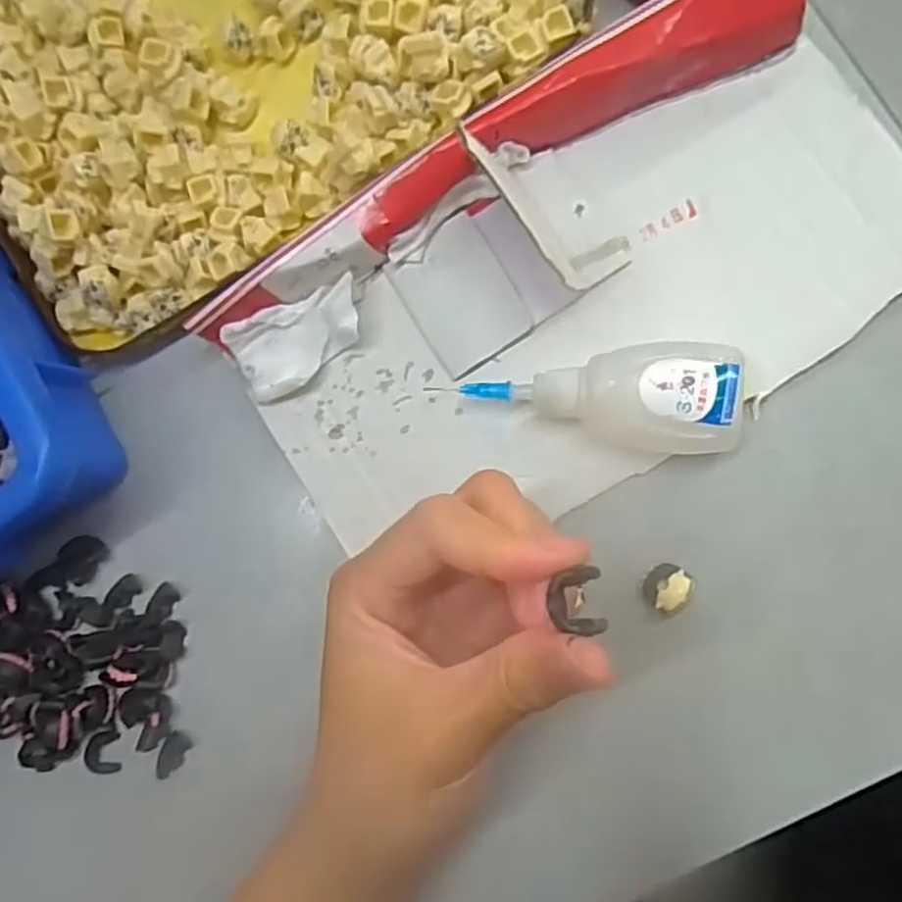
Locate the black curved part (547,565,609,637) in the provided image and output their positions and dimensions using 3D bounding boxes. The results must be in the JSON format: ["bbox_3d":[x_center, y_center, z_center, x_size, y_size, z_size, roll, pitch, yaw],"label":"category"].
[{"bbox_3d":[0.028,0.033,0.153,0.011,0.005,0.014,-7,89,8],"label":"black curved part"}]

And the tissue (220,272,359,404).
[{"bbox_3d":[-0.056,-0.040,0.257,0.052,0.016,0.030,-23,83,8],"label":"tissue"}]

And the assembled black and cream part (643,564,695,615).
[{"bbox_3d":[0.074,0.046,0.236,0.014,0.017,0.015,-1,87,10],"label":"assembled black and cream part"}]

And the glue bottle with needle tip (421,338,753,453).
[{"bbox_3d":[0.052,-0.019,0.235,0.098,0.023,0.034,3,87,10],"label":"glue bottle with needle tip"}]

